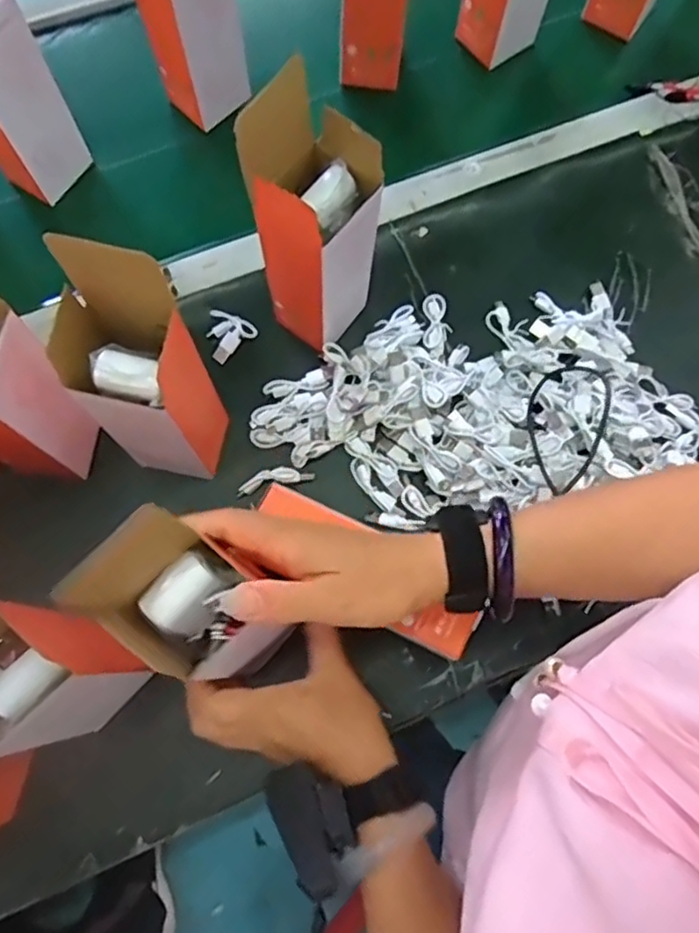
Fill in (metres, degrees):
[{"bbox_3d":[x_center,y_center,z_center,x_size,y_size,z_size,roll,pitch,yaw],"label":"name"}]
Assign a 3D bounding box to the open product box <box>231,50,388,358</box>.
[{"bbox_3d":[-0.026,-0.160,0.471,0.056,0.227,0.068,35,73,11],"label":"open product box"}]

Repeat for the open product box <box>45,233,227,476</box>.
[{"bbox_3d":[-0.133,-0.049,0.433,0.083,0.224,0.067,11,70,3],"label":"open product box"}]

